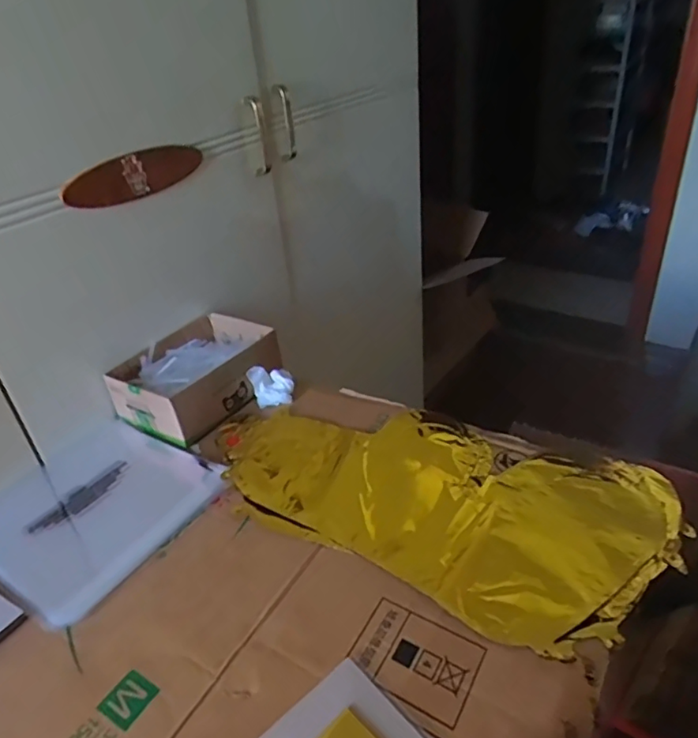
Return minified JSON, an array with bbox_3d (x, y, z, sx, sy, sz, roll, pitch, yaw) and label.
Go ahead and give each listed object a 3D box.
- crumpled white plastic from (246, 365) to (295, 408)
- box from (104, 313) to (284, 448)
[{"bbox_3d":[-0.095,0.018,0.701,0.053,0.035,0.045,-16,34,-15],"label":"crumpled white plastic"},{"bbox_3d":[-0.192,0.005,0.729,0.141,0.064,0.192,15,38,29],"label":"box"}]

